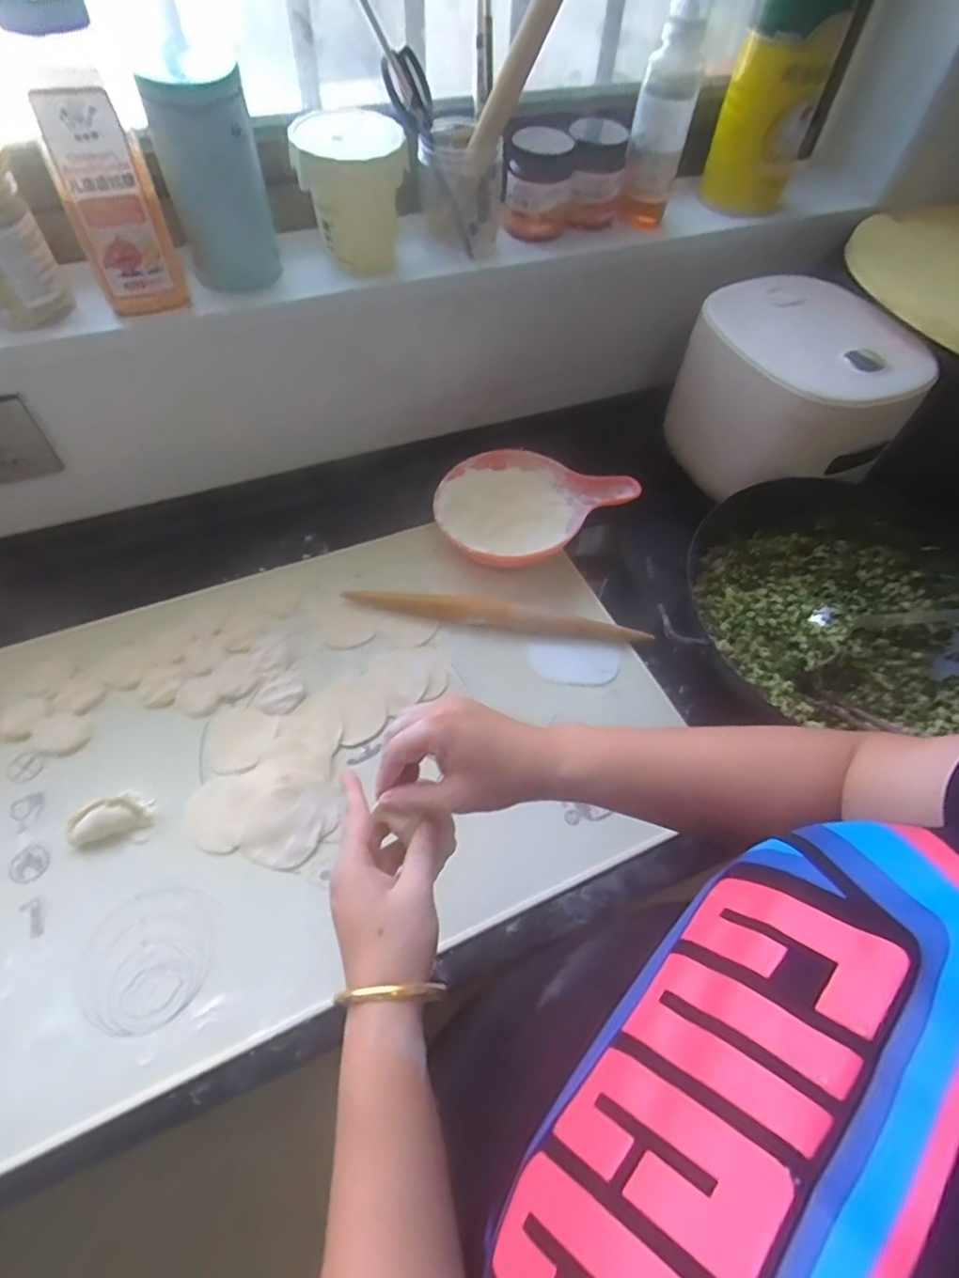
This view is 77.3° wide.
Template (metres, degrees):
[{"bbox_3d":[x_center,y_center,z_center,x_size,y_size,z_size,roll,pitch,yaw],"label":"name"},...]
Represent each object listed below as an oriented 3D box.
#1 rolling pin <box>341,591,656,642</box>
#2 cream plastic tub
[{"bbox_3d":[0.020,-0.023,0.650,0.320,0.020,0.025,8,57,2],"label":"rolling pin"},{"bbox_3d":[-0.122,-0.430,0.583,0.105,0.105,0.095,-5,58,-8],"label":"cream plastic tub"}]

